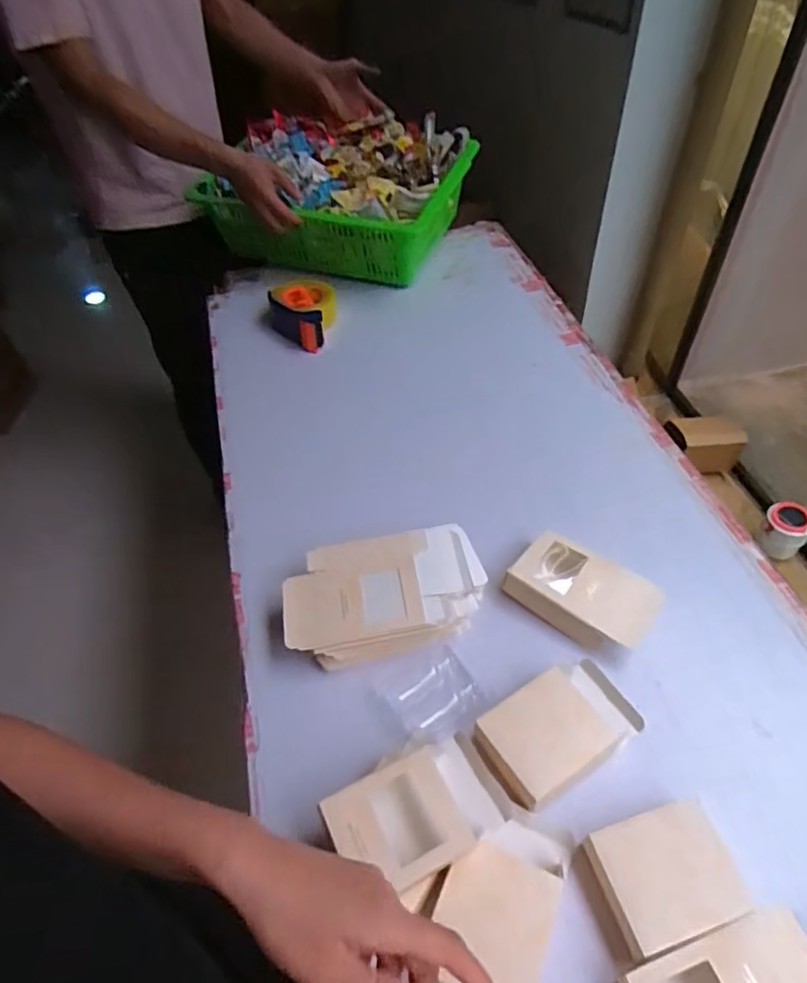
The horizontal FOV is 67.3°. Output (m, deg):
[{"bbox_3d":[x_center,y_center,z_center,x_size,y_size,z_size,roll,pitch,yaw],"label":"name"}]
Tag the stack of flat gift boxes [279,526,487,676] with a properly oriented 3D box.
[{"bbox_3d":[-0.020,0.115,0.707,0.236,0.061,0.139,-11,49,-6],"label":"stack of flat gift boxes"}]

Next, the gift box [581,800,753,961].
[{"bbox_3d":[0.223,0.331,0.521,0.107,0.045,0.088,-15,50,-9],"label":"gift box"}]

